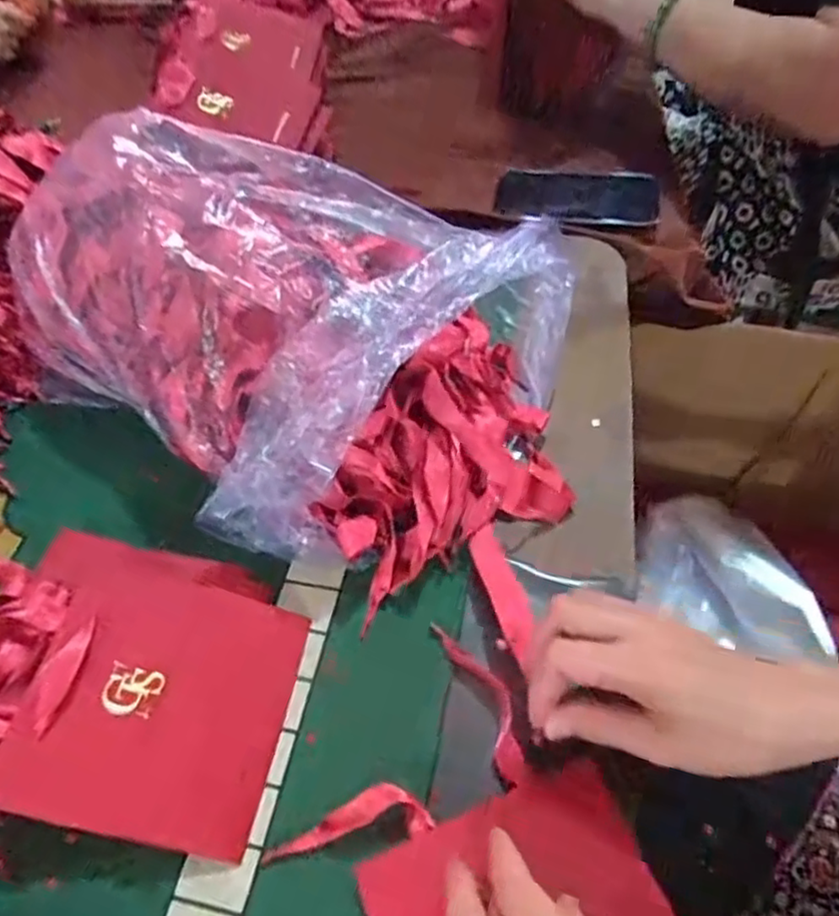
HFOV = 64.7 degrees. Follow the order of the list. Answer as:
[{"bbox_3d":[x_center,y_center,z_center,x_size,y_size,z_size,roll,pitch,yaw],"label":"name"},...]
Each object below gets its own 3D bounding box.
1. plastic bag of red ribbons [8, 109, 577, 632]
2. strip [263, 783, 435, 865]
[{"bbox_3d":[-0.092,-0.098,0.474,0.419,0.141,0.269,22,58,20],"label":"plastic bag of red ribbons"},{"bbox_3d":[-0.042,0.199,0.357,0.091,0.013,0.026,-24,54,3],"label":"strip"}]

